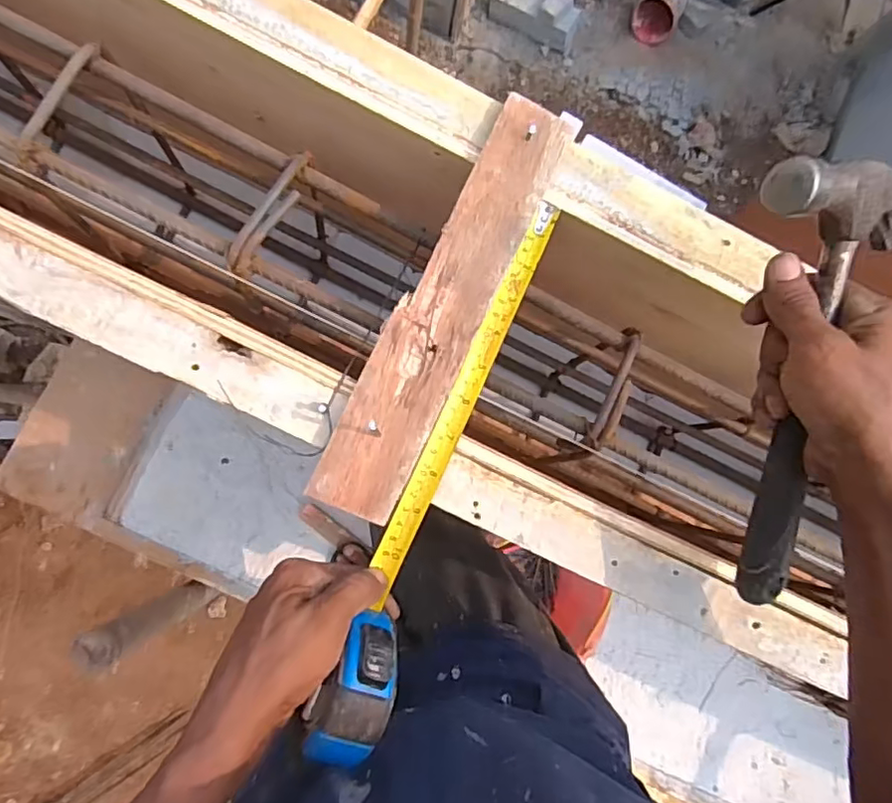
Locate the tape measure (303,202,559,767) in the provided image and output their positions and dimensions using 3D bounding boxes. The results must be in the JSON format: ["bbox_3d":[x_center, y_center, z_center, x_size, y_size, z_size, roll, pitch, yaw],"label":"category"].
[{"bbox_3d":[0.002,0.032,0.373,0.035,0.049,0.351,23,72,-5],"label":"tape measure"}]

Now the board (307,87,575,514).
[{"bbox_3d":[0.002,-0.064,0.383,0.056,0.018,0.287,26,81,-4],"label":"board"}]

